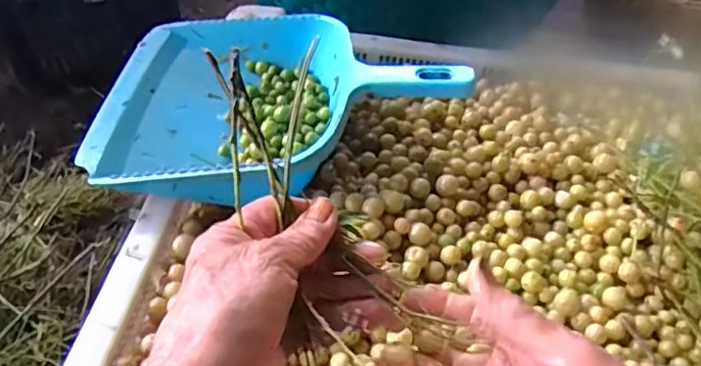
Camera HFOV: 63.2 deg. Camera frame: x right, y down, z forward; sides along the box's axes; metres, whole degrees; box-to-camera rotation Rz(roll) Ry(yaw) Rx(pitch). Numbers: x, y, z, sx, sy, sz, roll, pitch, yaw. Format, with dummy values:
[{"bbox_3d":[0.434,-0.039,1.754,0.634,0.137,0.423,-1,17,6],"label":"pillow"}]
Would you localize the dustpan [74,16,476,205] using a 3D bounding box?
[{"bbox_3d":[-0.061,-0.081,0.515,0.313,0.069,0.220,1,47,-3],"label":"dustpan"}]

